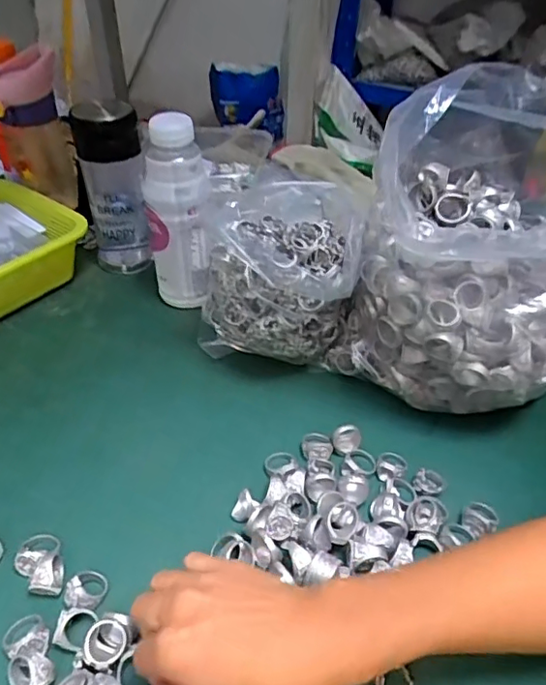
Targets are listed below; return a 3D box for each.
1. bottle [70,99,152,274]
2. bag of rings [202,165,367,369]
[{"bbox_3d":[-0.182,-0.175,0.643,0.064,0.198,0.076,-12,42,-16],"label":"bottle"},{"bbox_3d":[0.005,-0.054,0.530,0.147,0.153,0.129,12,41,10],"label":"bag of rings"}]

